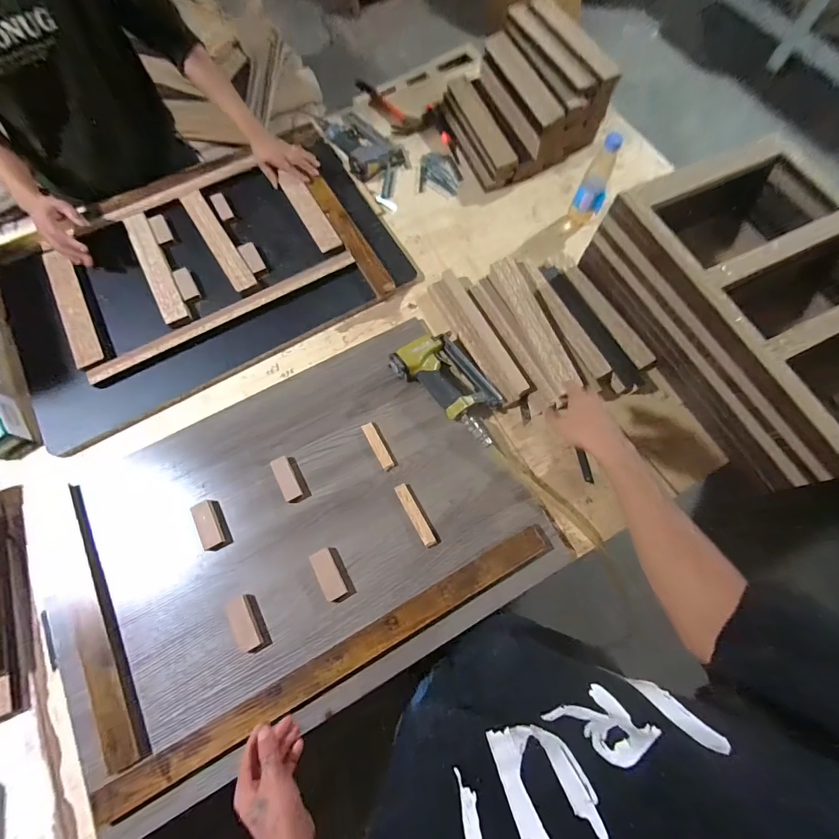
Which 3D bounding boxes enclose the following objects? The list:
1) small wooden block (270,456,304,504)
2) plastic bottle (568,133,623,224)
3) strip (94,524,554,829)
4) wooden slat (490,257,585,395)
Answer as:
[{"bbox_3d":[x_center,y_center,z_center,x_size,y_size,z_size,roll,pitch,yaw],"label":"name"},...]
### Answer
[{"bbox_3d":[-0.239,0.108,0.694,0.030,0.015,0.083,-26,73,-9],"label":"small wooden block"},{"bbox_3d":[0.388,-0.517,0.845,0.064,0.205,0.053,27,73,9],"label":"plastic bottle"},{"bbox_3d":[-0.118,0.376,0.605,0.759,0.025,0.048,-27,73,-11],"label":"strip"},{"bbox_3d":[0.224,-0.191,0.762,0.053,0.028,0.300,-20,74,-9],"label":"wooden slat"}]

